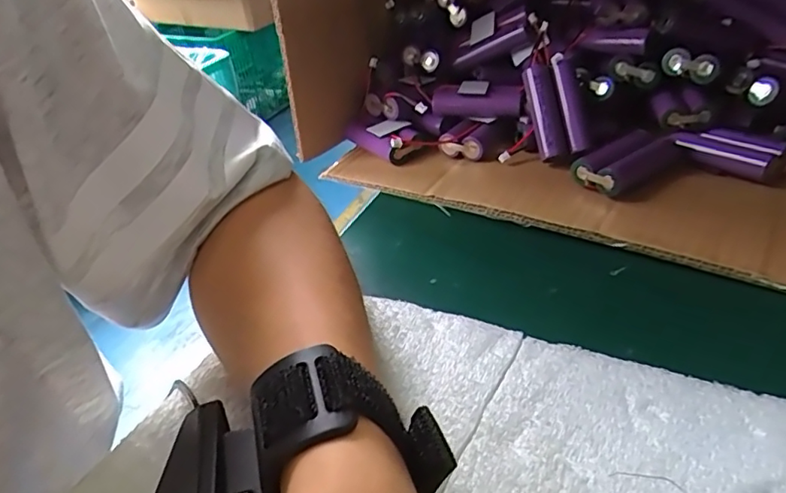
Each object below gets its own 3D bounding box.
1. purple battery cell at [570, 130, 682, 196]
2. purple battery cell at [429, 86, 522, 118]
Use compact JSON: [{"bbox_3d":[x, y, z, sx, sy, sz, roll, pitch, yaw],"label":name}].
[{"bbox_3d":[0.155,-0.057,0.372,0.078,0.022,0.036,-30,42,-28],"label":"purple battery cell"},{"bbox_3d":[0.063,-0.109,0.421,0.066,0.018,0.021,4,37,15],"label":"purple battery cell"}]

